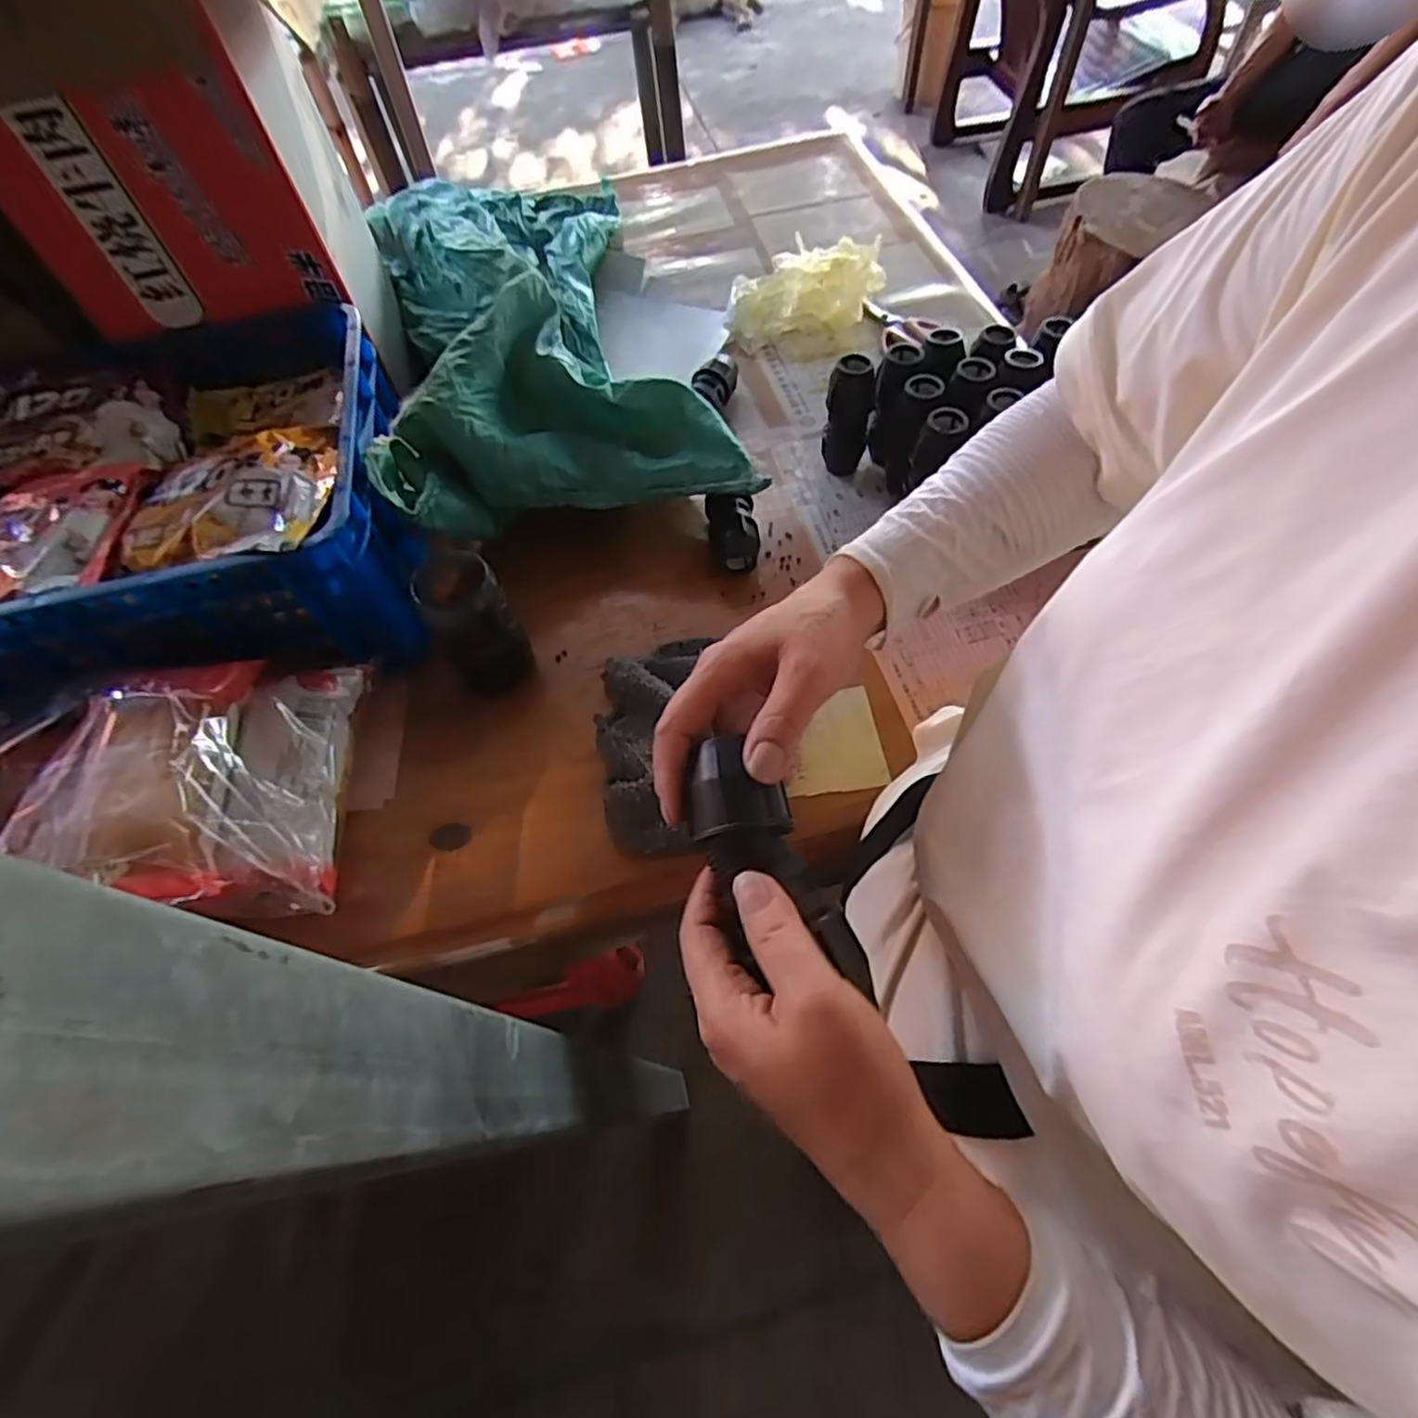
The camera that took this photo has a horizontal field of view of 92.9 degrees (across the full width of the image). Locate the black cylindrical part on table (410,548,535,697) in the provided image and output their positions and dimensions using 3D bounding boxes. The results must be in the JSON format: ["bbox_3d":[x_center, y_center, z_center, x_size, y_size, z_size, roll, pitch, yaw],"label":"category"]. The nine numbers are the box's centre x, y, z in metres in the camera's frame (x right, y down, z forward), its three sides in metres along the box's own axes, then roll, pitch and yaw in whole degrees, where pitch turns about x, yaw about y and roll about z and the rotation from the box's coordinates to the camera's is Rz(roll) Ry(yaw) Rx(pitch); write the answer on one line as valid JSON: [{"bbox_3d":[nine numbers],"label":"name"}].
[{"bbox_3d":[-0.196,-0.071,0.567,0.069,0.130,0.056,-25,62,-10],"label":"black cylindrical part on table"}]

